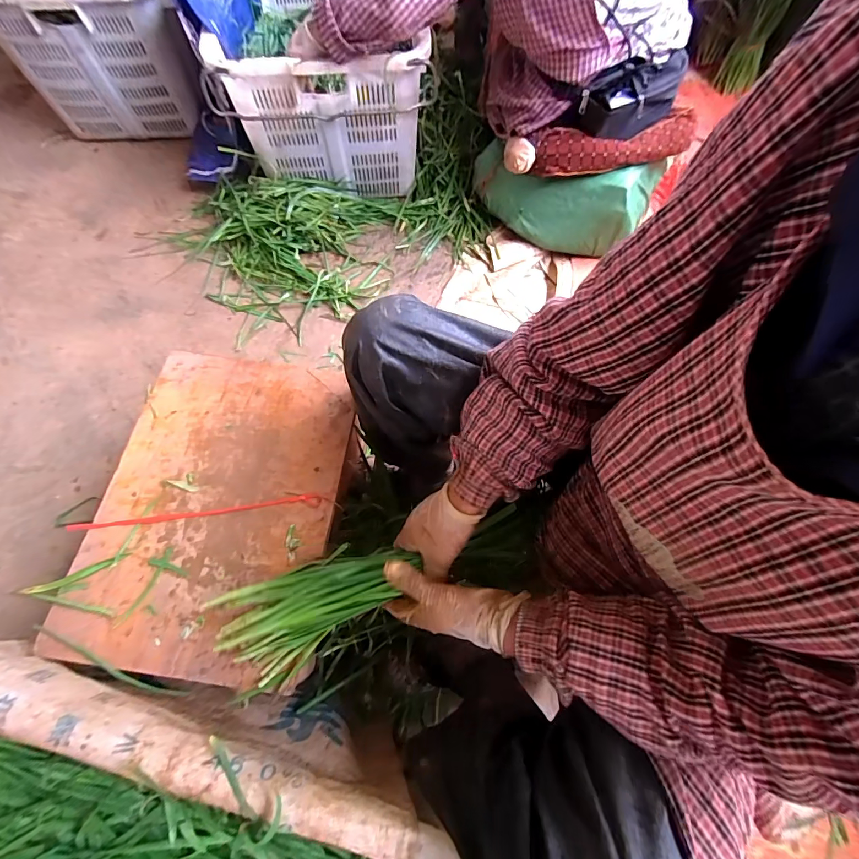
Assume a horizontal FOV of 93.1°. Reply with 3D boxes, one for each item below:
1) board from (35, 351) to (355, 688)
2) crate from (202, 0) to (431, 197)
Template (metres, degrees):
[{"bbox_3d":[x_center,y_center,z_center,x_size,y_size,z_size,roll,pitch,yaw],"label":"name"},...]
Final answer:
[{"bbox_3d":[-0.284,0.088,0.555,0.301,0.027,0.421,6,68,1],"label":"board"},{"bbox_3d":[-0.279,-0.950,1.033,0.461,0.308,0.665,-12,69,-6],"label":"crate"}]

